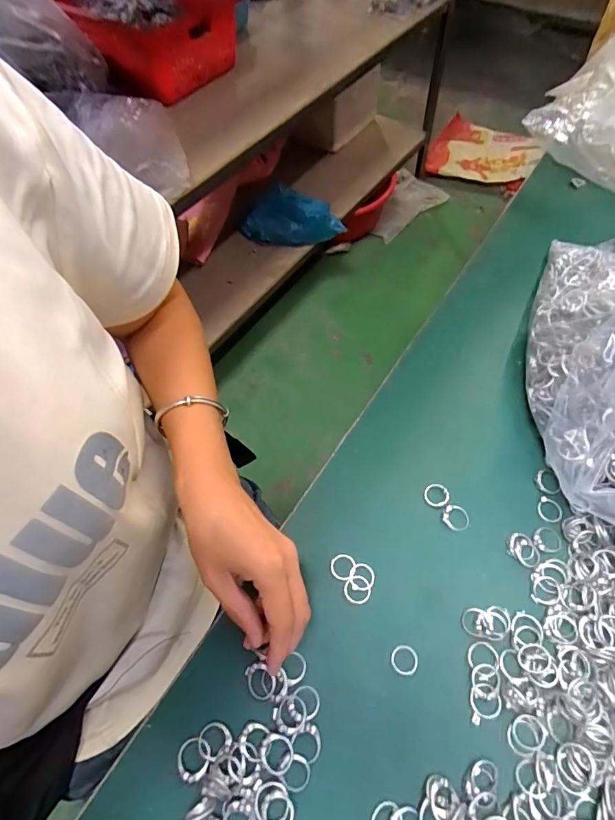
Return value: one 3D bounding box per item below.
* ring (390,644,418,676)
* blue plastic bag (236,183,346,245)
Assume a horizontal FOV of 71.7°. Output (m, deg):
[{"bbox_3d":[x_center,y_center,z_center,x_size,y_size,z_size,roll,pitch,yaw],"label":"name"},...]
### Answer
[{"bbox_3d":[0.070,0.180,0.306,0.019,0.004,0.019,-1,60,2],"label":"ring"},{"bbox_3d":[-0.060,-0.568,1.247,0.313,0.128,0.122,9,60,22],"label":"blue plastic bag"}]

